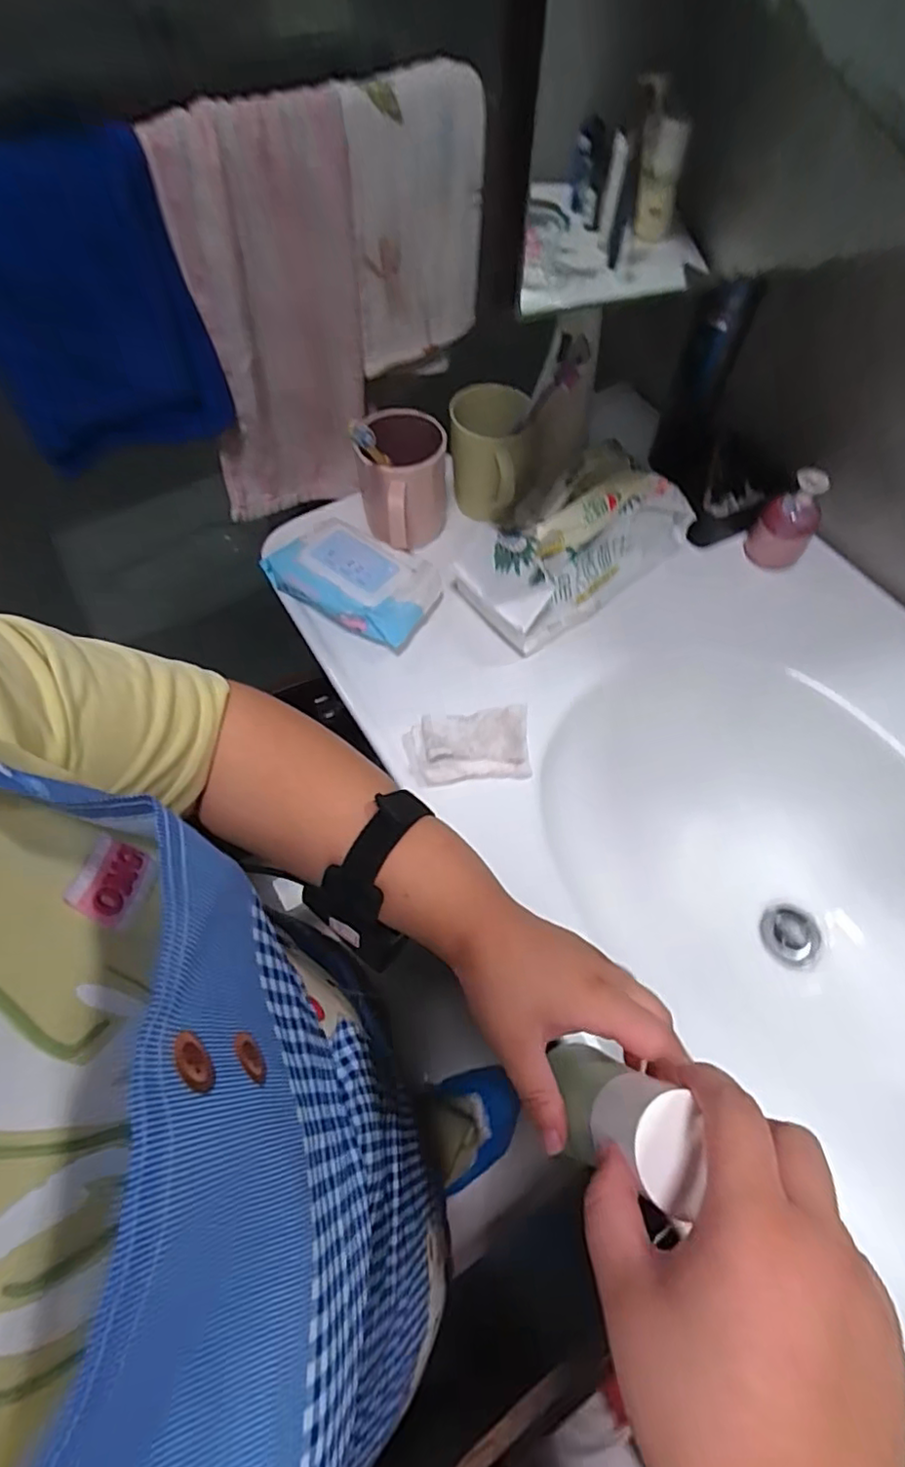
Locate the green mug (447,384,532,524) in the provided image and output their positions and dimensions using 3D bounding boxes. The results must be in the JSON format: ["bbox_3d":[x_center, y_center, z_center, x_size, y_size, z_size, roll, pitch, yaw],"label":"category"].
[{"bbox_3d":[0.035,-0.275,0.613,0.079,0.099,0.093,8,61,1],"label":"green mug"}]

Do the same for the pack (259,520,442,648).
[{"bbox_3d":[-0.092,-0.145,0.584,0.157,0.047,0.098,28,64,12],"label":"pack"}]

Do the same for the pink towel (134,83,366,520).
[{"bbox_3d":[-0.149,-0.337,0.541,0.150,0.314,0.038,-29,64,-22],"label":"pink towel"}]

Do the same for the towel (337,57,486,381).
[{"bbox_3d":[-0.034,-0.434,0.534,0.119,0.189,0.033,-18,64,-12],"label":"towel"}]

